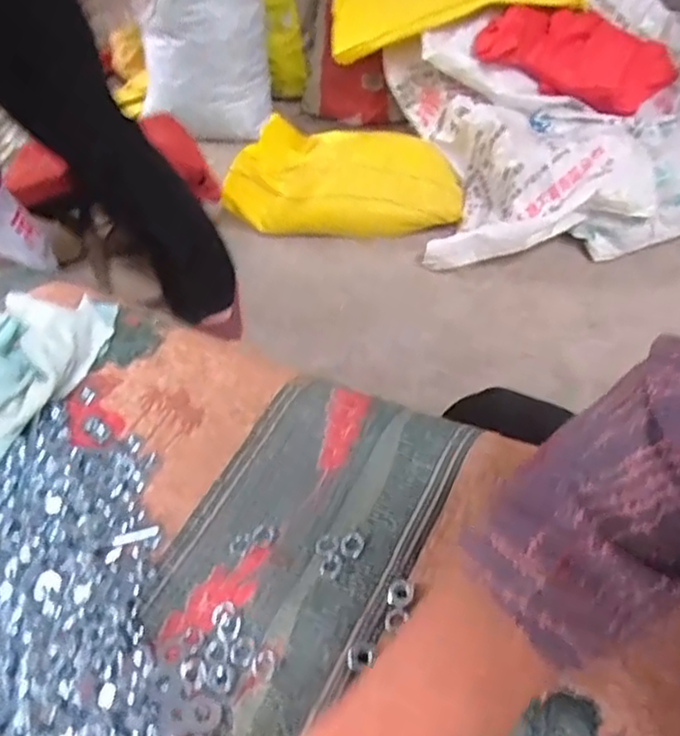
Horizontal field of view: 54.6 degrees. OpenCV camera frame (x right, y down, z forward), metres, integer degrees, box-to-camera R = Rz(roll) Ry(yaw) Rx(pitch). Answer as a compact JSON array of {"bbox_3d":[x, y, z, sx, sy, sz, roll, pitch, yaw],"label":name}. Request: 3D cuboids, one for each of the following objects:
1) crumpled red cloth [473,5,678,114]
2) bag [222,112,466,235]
[{"bbox_3d":[0.548,-0.699,1.483,0.548,0.164,0.142,1,38,-27],"label":"crumpled red cloth"},{"bbox_3d":[0.015,-0.444,1.507,0.507,0.167,0.266,0,45,7],"label":"bag"}]

